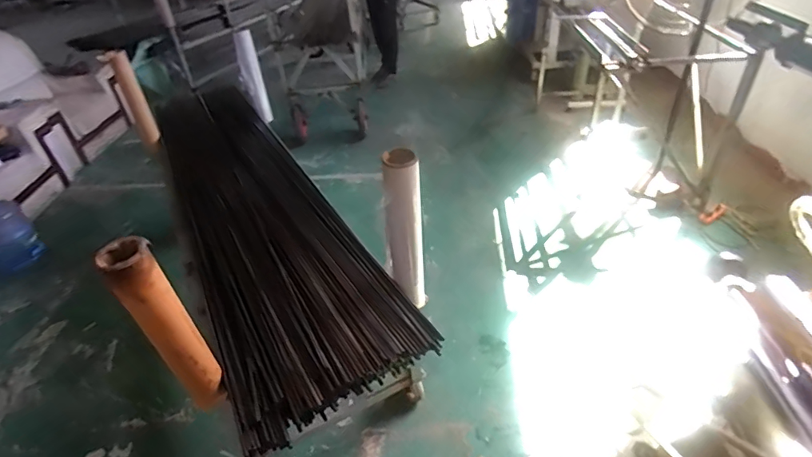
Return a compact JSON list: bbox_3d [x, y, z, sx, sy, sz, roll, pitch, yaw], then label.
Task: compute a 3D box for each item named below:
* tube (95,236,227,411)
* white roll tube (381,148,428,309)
[{"bbox_3d":[-0.534,0.230,1.025,0.095,0.482,0.092,-27,42,-27],"label":"tube"},{"bbox_3d":[0.001,0.018,1.233,0.095,0.463,0.074,2,37,10],"label":"white roll tube"}]

